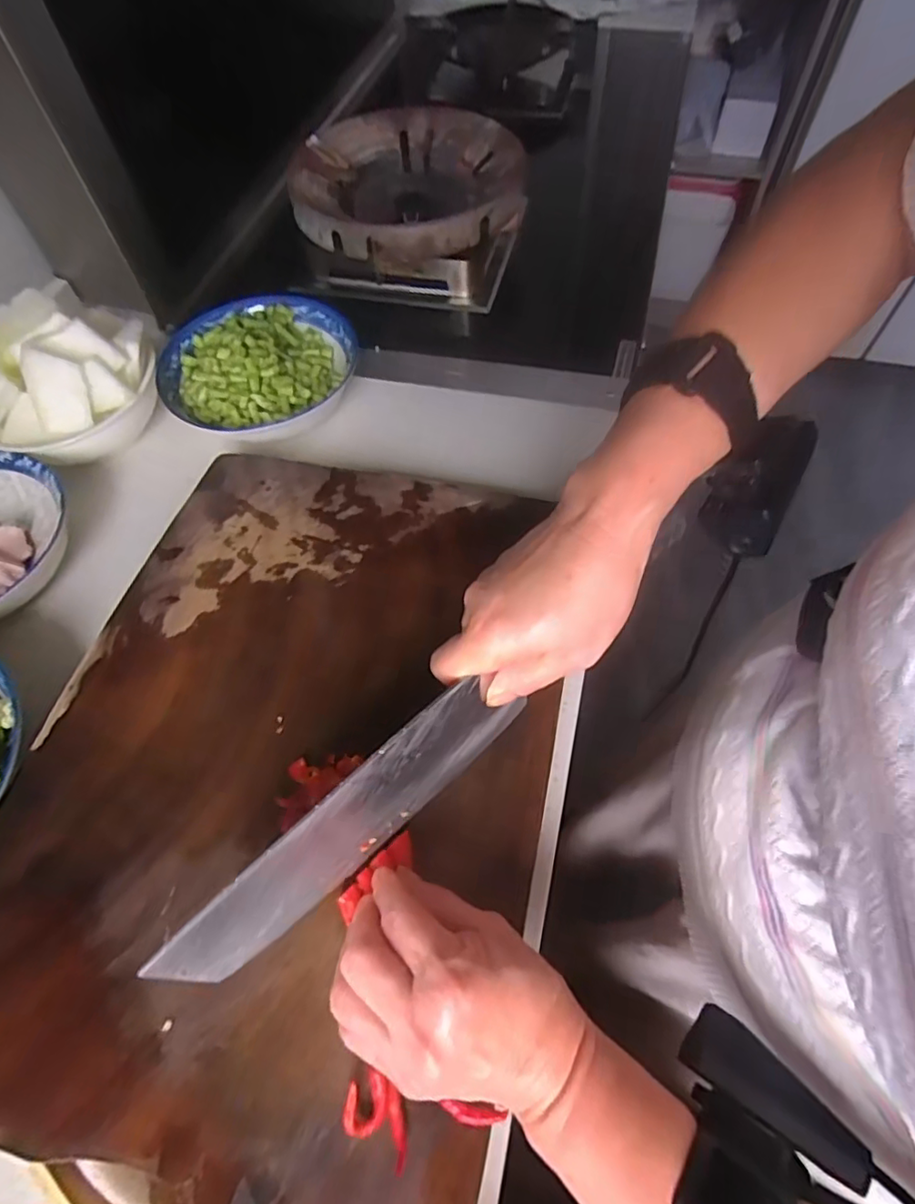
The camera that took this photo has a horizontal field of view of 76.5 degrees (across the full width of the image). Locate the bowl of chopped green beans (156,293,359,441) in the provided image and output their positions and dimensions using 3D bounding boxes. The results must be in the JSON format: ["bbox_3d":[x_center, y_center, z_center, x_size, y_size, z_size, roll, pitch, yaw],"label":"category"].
[{"bbox_3d":[-0.181,-0.216,0.536,0.170,0.057,0.166,-1,61,1],"label":"bowl of chopped green beans"}]

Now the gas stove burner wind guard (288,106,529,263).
[{"bbox_3d":[-0.054,-0.485,0.683,0.260,0.070,0.303,11,62,8],"label":"gas stove burner wind guard"}]

